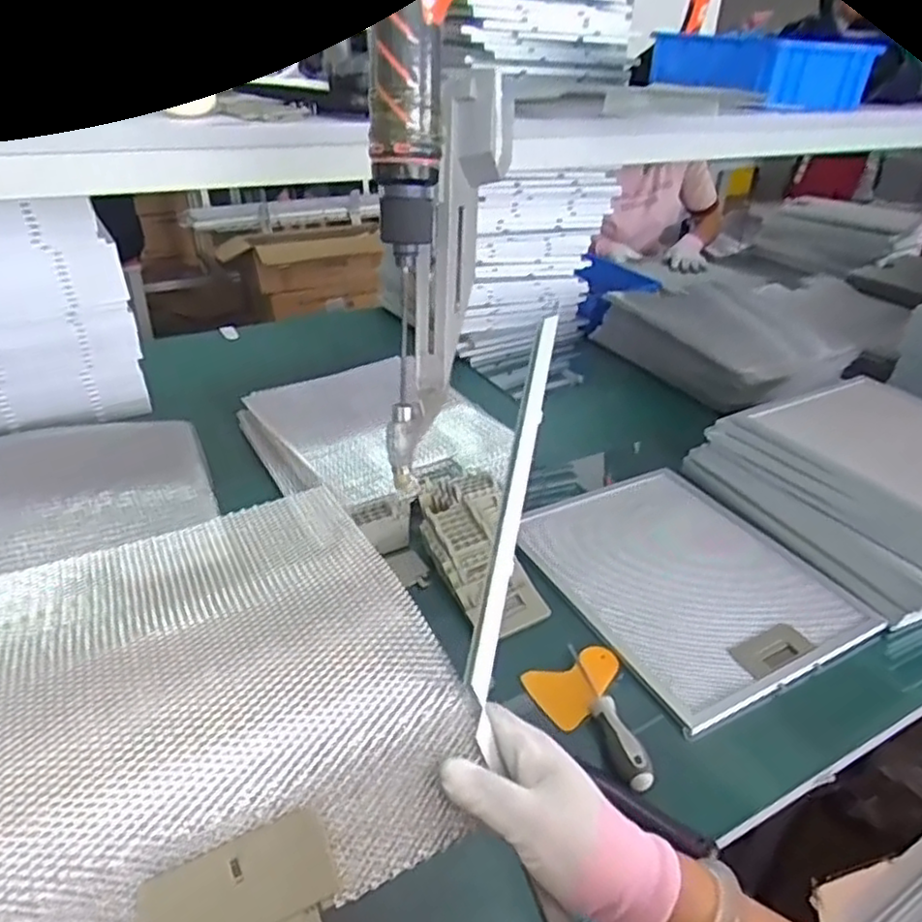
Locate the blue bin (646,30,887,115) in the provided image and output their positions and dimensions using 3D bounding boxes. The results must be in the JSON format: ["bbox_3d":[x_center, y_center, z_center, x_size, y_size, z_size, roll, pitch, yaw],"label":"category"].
[{"bbox_3d":[0.376,-0.495,0.889,0.170,0.064,0.218,-20,39,-32],"label":"blue bin"}]

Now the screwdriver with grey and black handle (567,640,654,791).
[{"bbox_3d":[0.130,0.221,0.633,0.023,0.025,0.156,-5,33,-12],"label":"screwdriver with grey and black handle"}]

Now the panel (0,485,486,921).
[{"bbox_3d":[-0.157,0.138,0.415,0.270,0.049,0.290,-14,35,-25],"label":"panel"}]

